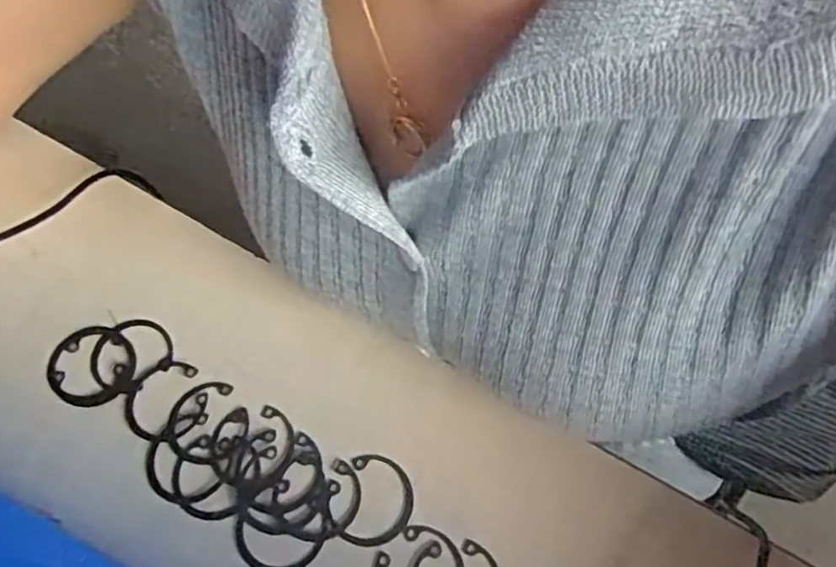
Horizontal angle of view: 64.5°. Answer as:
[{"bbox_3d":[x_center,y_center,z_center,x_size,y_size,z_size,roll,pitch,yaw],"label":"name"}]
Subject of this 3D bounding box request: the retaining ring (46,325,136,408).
[{"bbox_3d":[-0.148,0.036,0.299,0.041,0.004,0.036,28,66,14],"label":"retaining ring"}]

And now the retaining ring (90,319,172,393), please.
[{"bbox_3d":[-0.132,0.032,0.303,0.034,0.004,0.035,0,61,-1],"label":"retaining ring"}]

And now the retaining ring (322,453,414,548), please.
[{"bbox_3d":[-0.020,0.089,0.272,0.035,0.004,0.036,0,61,-1],"label":"retaining ring"}]

